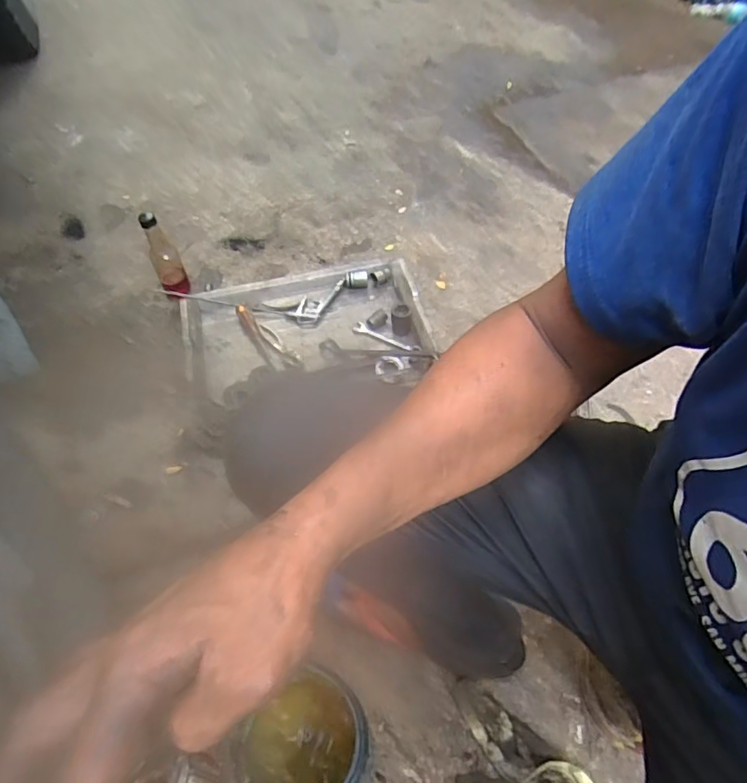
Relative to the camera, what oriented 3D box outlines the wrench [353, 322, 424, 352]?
[{"bbox_3d":[0.027,-0.106,1.040,0.144,0.009,0.033,23,57,17],"label":"wrench"}]

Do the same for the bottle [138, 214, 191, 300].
[{"bbox_3d":[-0.418,-0.269,1.072,0.054,0.187,0.047,-21,55,-15],"label":"bottle"}]

